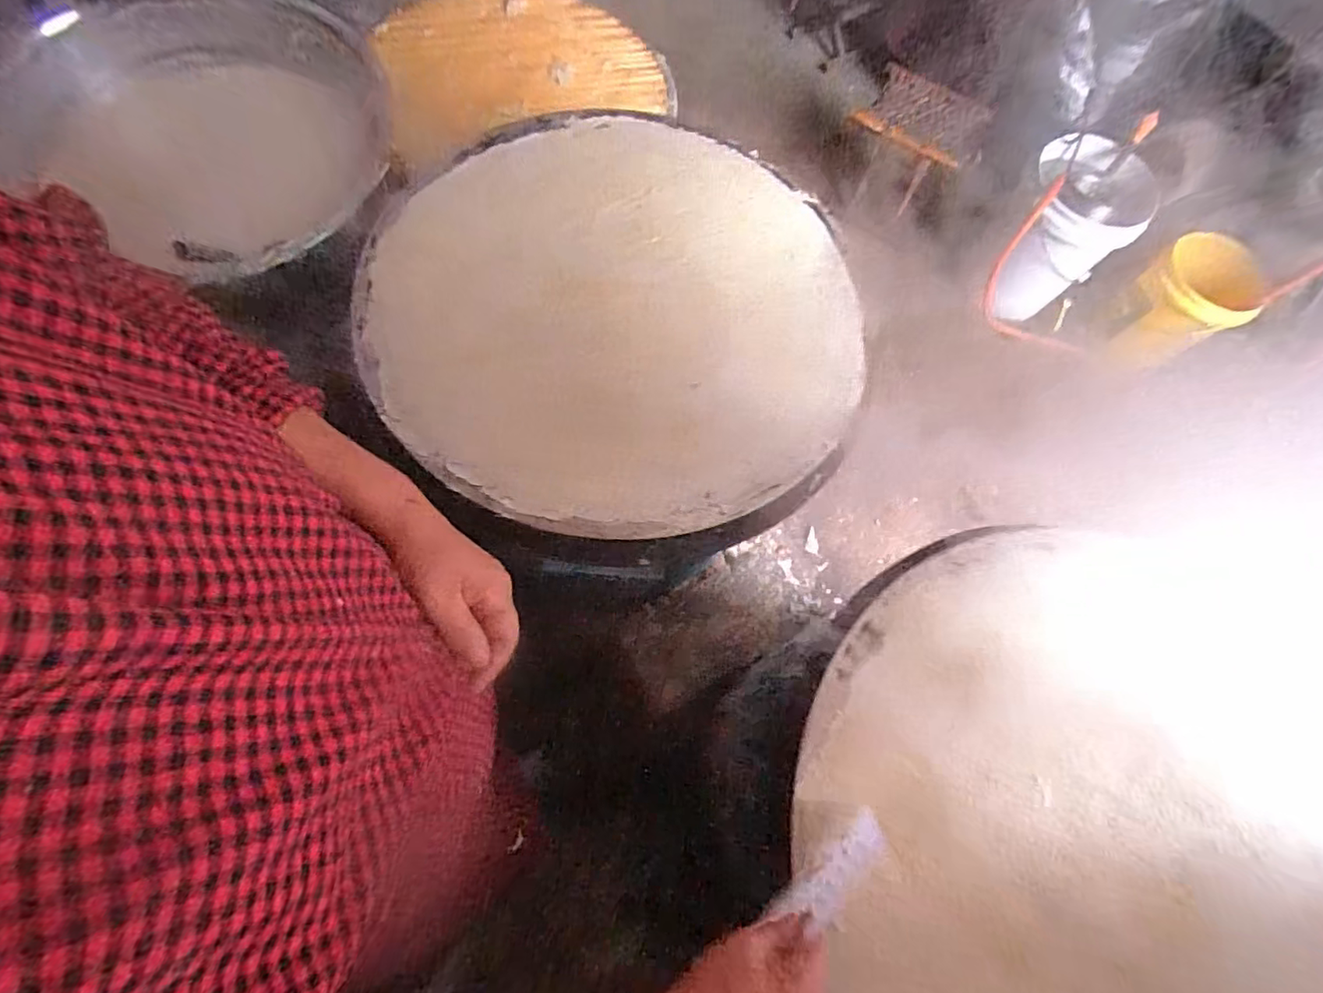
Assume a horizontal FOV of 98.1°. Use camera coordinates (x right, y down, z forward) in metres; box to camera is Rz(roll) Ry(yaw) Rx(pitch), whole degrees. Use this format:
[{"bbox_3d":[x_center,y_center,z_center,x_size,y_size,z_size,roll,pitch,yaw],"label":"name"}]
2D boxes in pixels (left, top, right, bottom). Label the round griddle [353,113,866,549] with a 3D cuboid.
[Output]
[{"bbox_3d":[-0.050,-0.234,0.708,0.598,0.049,0.593,-1,69,0],"label":"round griddle"}]

